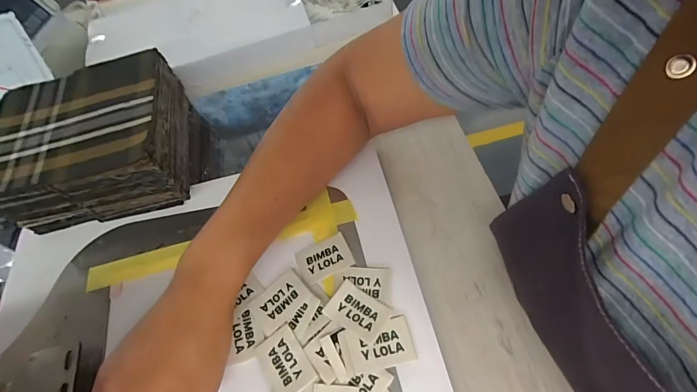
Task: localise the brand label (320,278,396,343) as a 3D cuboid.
[{"bbox_3d":[0.008,0.093,0.298,0.048,0.005,0.036,28,56,20],"label":"brand label"}]

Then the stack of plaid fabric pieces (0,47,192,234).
[{"bbox_3d":[-0.264,-0.057,0.379,0.170,0.085,0.159,-12,57,-5],"label":"stack of plaid fabric pieces"}]

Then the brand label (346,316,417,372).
[{"bbox_3d":[0.026,0.116,0.284,0.049,0.004,0.032,-8,61,-10],"label":"brand label"}]

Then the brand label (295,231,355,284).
[{"bbox_3d":[-0.022,0.054,0.327,0.045,0.005,0.036,-20,58,-10],"label":"brand label"}]

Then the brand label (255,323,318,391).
[{"bbox_3d":[-0.051,0.132,0.287,0.033,0.004,0.049,-36,60,-7],"label":"brand label"}]

